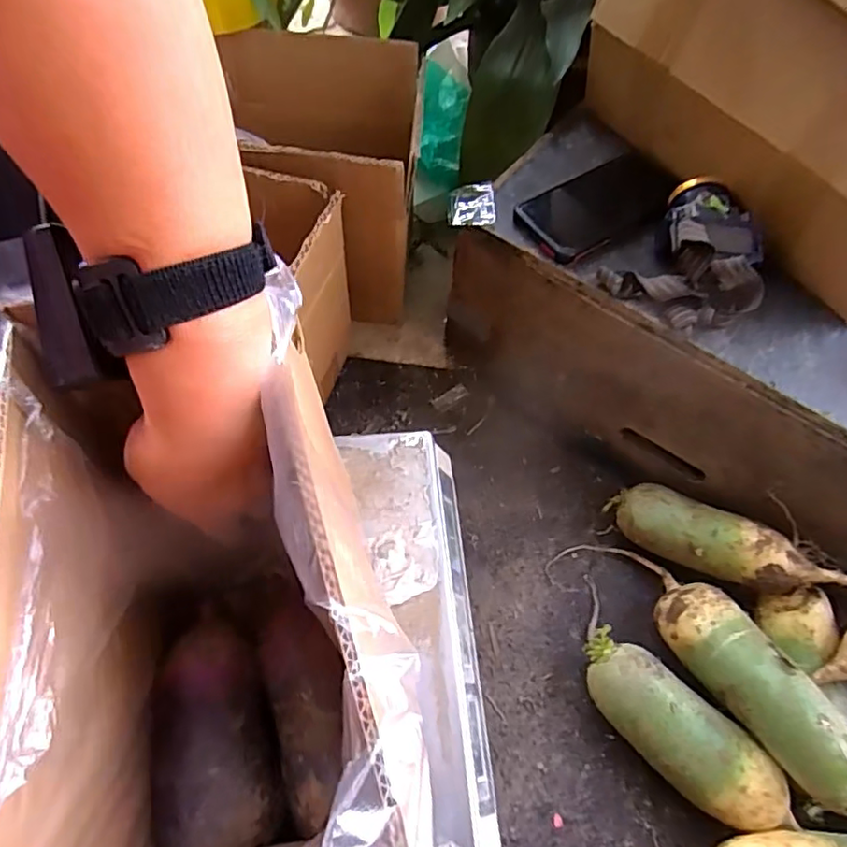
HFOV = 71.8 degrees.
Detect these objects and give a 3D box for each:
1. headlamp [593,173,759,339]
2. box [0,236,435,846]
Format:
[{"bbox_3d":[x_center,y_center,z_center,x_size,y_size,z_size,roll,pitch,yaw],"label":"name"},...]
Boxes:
[{"bbox_3d":[0.239,-0.144,0.501,0.118,0.056,0.125,41,66,18],"label":"headlamp"},{"bbox_3d":[-0.098,0.085,0.270,0.151,0.169,0.296,-11,62,-9],"label":"box"}]

